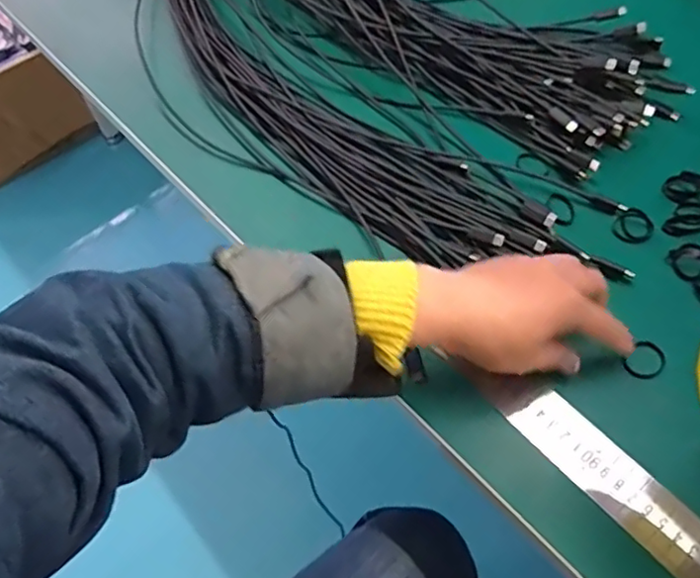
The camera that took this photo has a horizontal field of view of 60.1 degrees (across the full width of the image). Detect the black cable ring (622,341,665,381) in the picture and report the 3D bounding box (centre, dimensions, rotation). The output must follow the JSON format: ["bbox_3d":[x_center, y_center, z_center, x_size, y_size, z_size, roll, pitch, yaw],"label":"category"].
[{"bbox_3d":[0.199,0.048,0.406,0.022,0.006,0.029,38,70,18],"label":"black cable ring"}]

